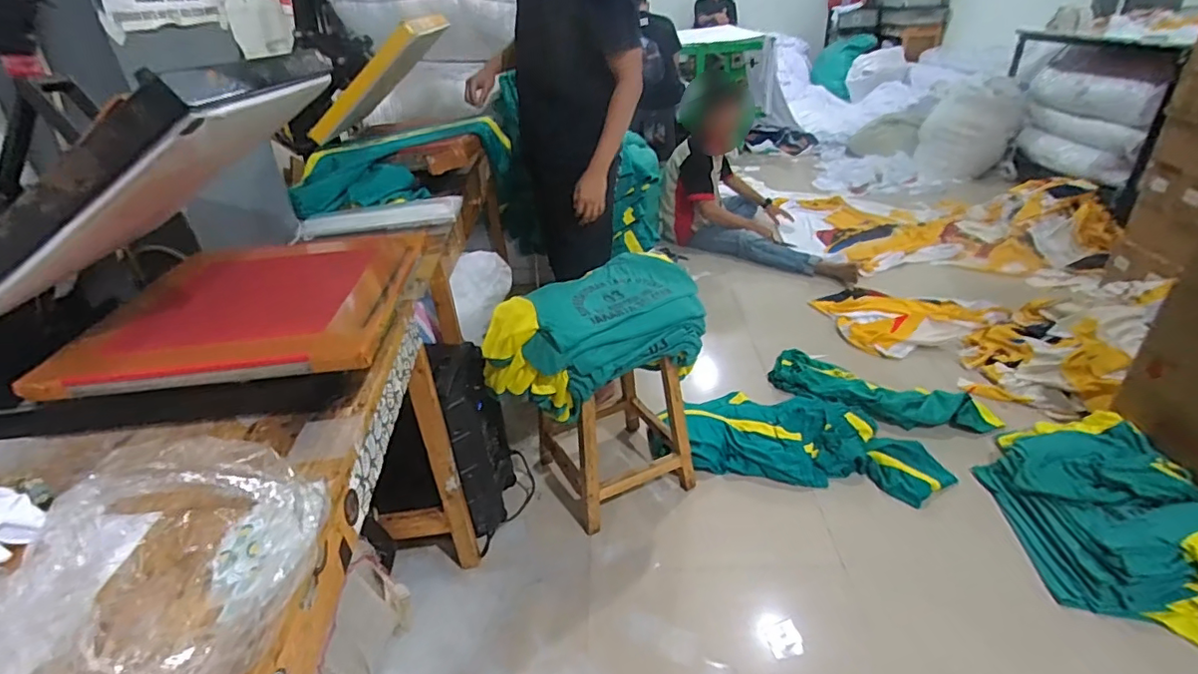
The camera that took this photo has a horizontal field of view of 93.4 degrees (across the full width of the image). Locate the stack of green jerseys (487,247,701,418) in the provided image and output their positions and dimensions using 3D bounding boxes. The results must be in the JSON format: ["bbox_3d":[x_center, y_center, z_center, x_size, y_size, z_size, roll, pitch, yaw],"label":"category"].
[{"bbox_3d":[0.009,0.007,1.299,0.483,0.228,0.287,-25,37,-31],"label":"stack of green jerseys"}]

